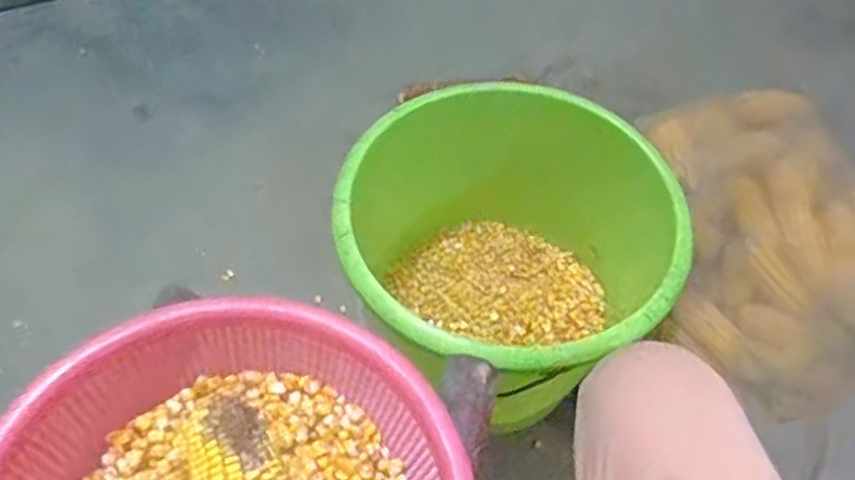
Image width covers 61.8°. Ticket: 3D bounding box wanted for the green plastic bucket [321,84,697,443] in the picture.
[{"bbox_3d":[0.080,0.032,0.792,0.339,0.254,0.312,2,57,-2],"label":"green plastic bucket"}]

